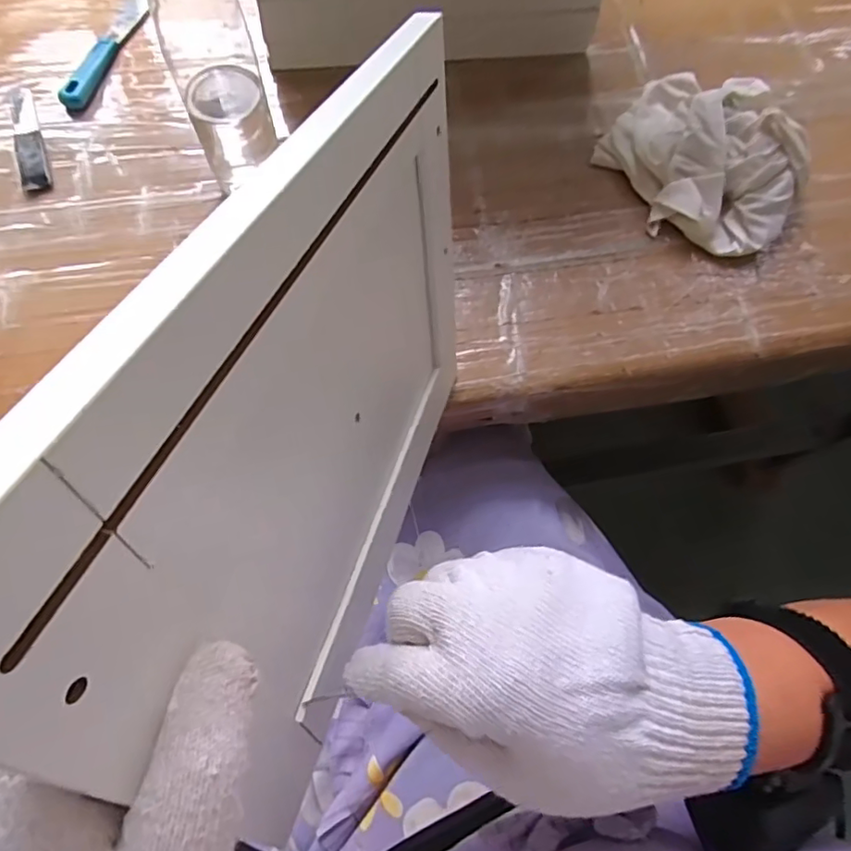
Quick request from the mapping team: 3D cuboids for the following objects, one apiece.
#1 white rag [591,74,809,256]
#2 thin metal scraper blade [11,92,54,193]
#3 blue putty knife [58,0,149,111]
[{"bbox_3d":[0.229,-0.221,0.450,0.160,0.055,0.137,37,74,9],"label":"white rag"},{"bbox_3d":[-0.323,-0.233,0.452,0.023,0.007,0.100,-21,73,-9],"label":"thin metal scraper blade"},{"bbox_3d":[-0.277,-0.328,0.481,0.025,0.011,0.136,13,71,2],"label":"blue putty knife"}]

